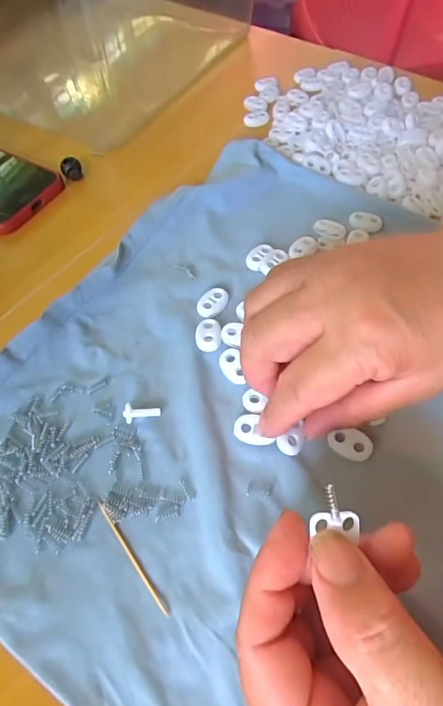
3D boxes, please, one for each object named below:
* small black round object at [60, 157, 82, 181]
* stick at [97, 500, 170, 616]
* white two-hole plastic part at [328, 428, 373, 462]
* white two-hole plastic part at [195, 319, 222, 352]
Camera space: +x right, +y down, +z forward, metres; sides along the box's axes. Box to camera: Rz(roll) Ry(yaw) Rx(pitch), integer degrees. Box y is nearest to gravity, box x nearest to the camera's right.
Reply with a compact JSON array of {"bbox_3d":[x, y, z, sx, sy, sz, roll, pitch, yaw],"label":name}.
[{"bbox_3d":[-0.120,-0.147,0.340,0.015,0.012,0.015,-2,59,3],"label":"small black round object"},{"bbox_3d":[-0.042,0.092,0.195,0.004,0.004,0.059,-35,63,-16],"label":"stick"},{"bbox_3d":[0.065,0.045,0.215,0.022,0.004,0.014,22,63,16],"label":"white two-hole plastic part"},{"bbox_3d":[-0.008,-0.011,0.252,0.015,0.005,0.021,-3,59,2],"label":"white two-hole plastic part"}]

